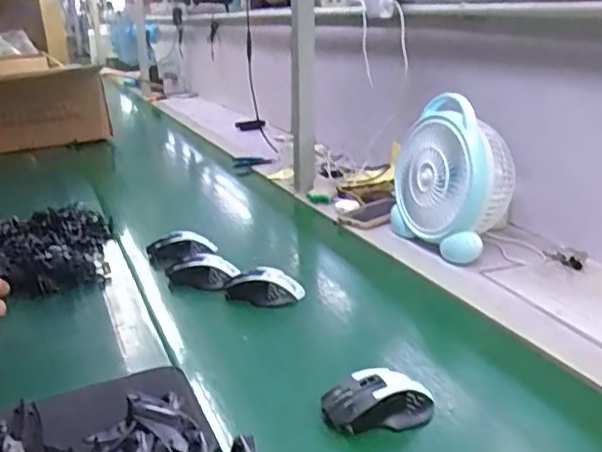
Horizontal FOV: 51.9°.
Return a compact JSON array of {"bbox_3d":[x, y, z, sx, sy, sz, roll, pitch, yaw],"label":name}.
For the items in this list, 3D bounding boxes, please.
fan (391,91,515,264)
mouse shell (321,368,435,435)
[{"bbox_3d":[0.258,-0.084,1.064,0.114,0.237,0.217,-9,19,-23],"label":"fan"},{"bbox_3d":[0.080,0.175,0.626,0.111,0.037,0.060,-6,18,-16],"label":"mouse shell"}]

